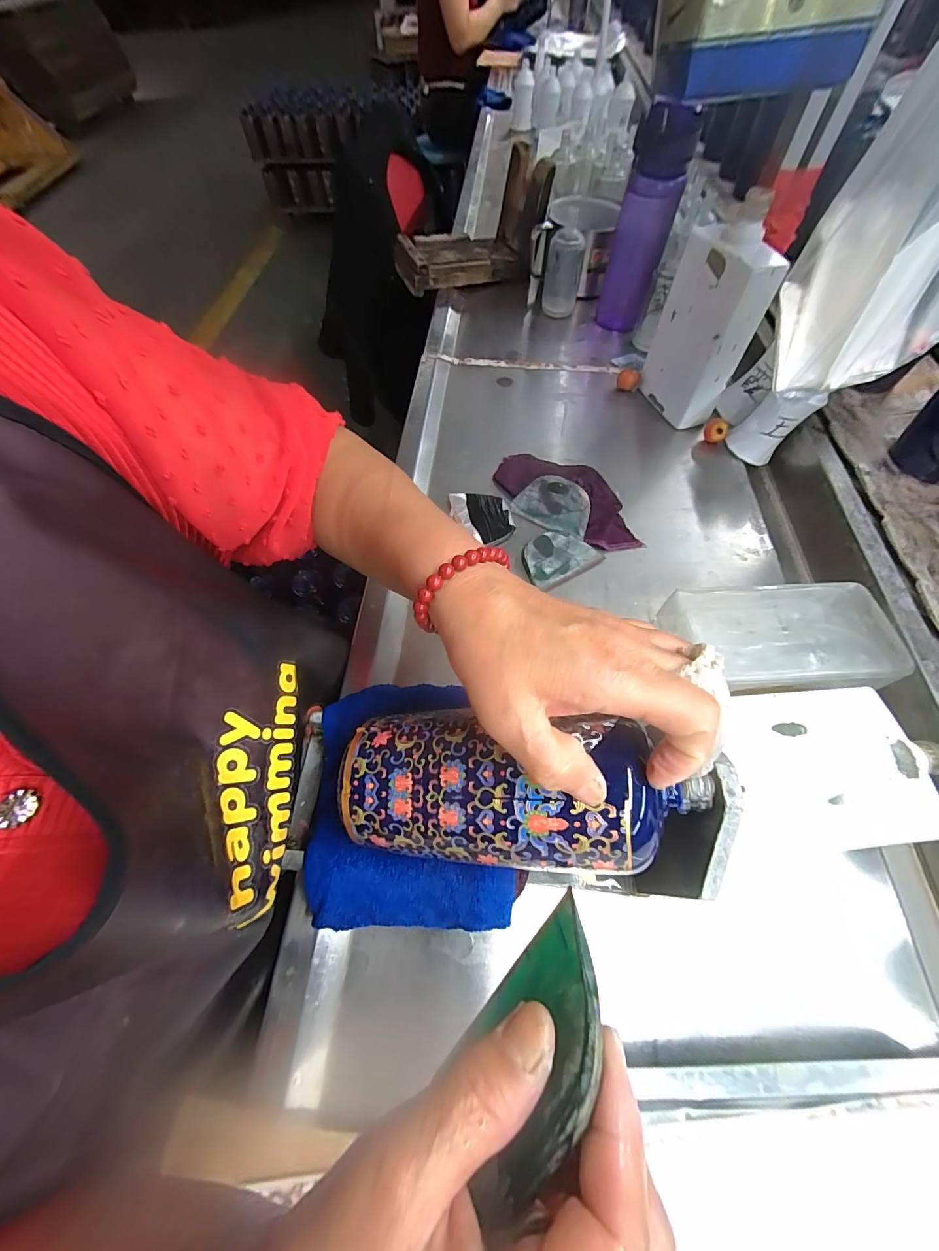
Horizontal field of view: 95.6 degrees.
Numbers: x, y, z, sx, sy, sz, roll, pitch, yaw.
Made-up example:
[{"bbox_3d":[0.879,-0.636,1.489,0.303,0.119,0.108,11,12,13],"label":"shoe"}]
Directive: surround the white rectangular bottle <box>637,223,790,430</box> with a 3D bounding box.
[{"bbox_3d":[0.275,-0.343,0.502,0.059,0.189,0.105,-17,61,-7],"label":"white rectangular bottle"}]

